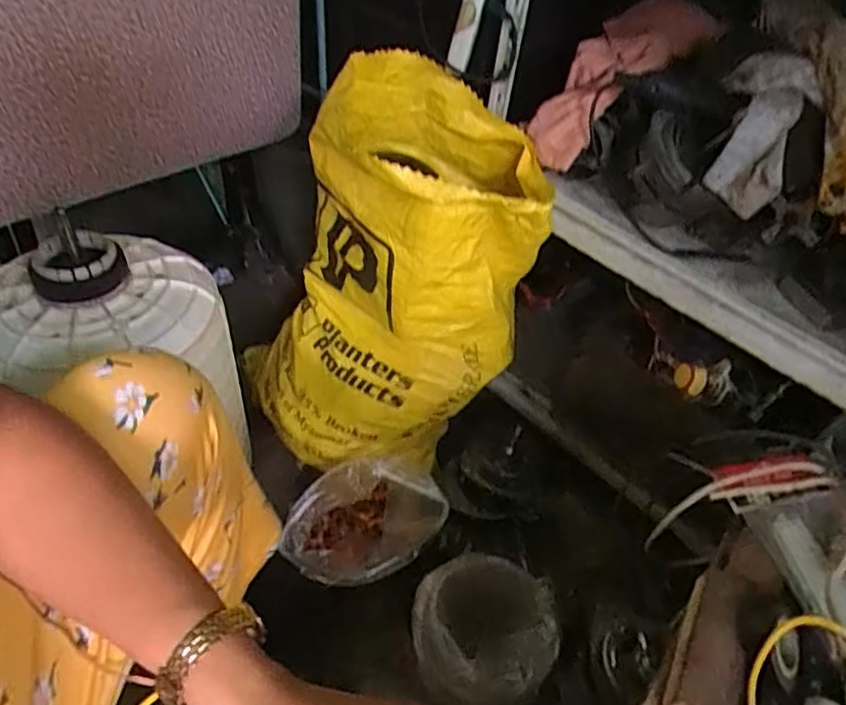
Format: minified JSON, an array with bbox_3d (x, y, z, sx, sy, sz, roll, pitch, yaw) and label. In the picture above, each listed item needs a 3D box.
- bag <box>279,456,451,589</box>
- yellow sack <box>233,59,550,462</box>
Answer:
[{"bbox_3d":[-0.073,0.224,0.761,0.169,0.169,0.140,-23,52,-27],"label":"bag"},{"bbox_3d":[-0.038,-0.105,0.836,0.329,0.470,0.287,9,44,2],"label":"yellow sack"}]

